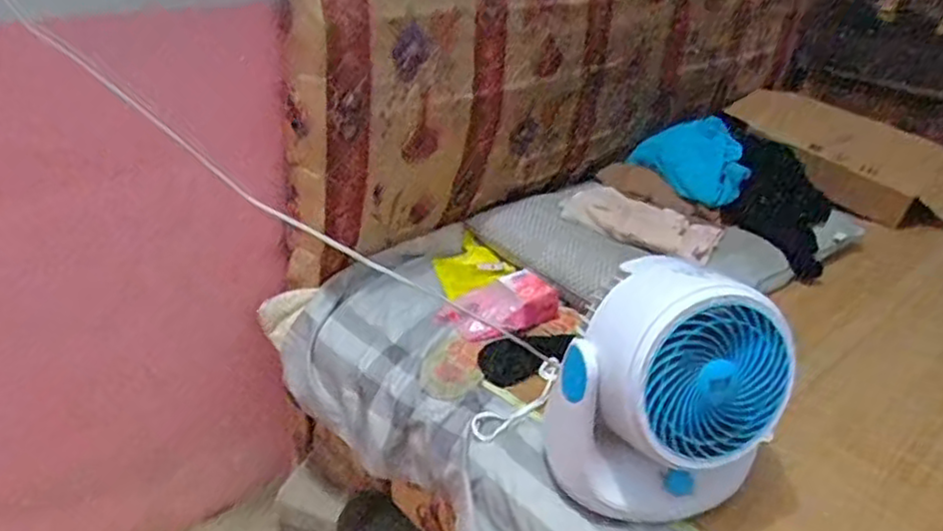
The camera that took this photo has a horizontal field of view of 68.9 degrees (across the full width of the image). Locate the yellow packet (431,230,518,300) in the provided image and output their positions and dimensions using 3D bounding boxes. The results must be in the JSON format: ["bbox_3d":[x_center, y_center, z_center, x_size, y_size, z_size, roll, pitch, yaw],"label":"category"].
[{"bbox_3d":[-0.005,0.005,1.121,0.107,0.020,0.104,-37,50,-13],"label":"yellow packet"}]

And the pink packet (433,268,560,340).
[{"bbox_3d":[0.043,0.056,0.991,0.154,0.045,0.096,-18,36,-33],"label":"pink packet"}]

